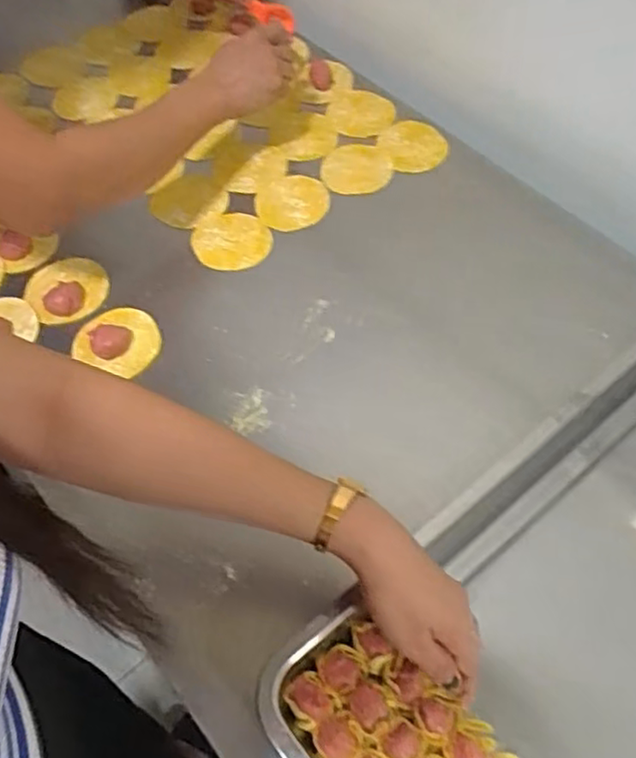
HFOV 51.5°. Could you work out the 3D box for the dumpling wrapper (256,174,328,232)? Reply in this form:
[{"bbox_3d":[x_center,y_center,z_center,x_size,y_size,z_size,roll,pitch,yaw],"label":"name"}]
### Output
[{"bbox_3d":[-0.028,-0.198,0.737,0.079,0.004,0.082,5,58,5],"label":"dumpling wrapper"}]

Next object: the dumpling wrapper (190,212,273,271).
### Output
[{"bbox_3d":[-0.093,-0.148,0.709,0.084,0.005,0.076,15,59,11],"label":"dumpling wrapper"}]

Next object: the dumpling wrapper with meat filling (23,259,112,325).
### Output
[{"bbox_3d":[-0.260,-0.094,0.684,0.082,0.017,0.075,-1,58,1],"label":"dumpling wrapper with meat filling"}]

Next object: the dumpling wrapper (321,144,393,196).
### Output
[{"bbox_3d":[0.045,-0.244,0.764,0.080,0.006,0.077,5,60,5],"label":"dumpling wrapper"}]

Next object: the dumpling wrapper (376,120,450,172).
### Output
[{"bbox_3d":[0.114,-0.276,0.778,0.074,0.005,0.080,-1,58,1],"label":"dumpling wrapper"}]

